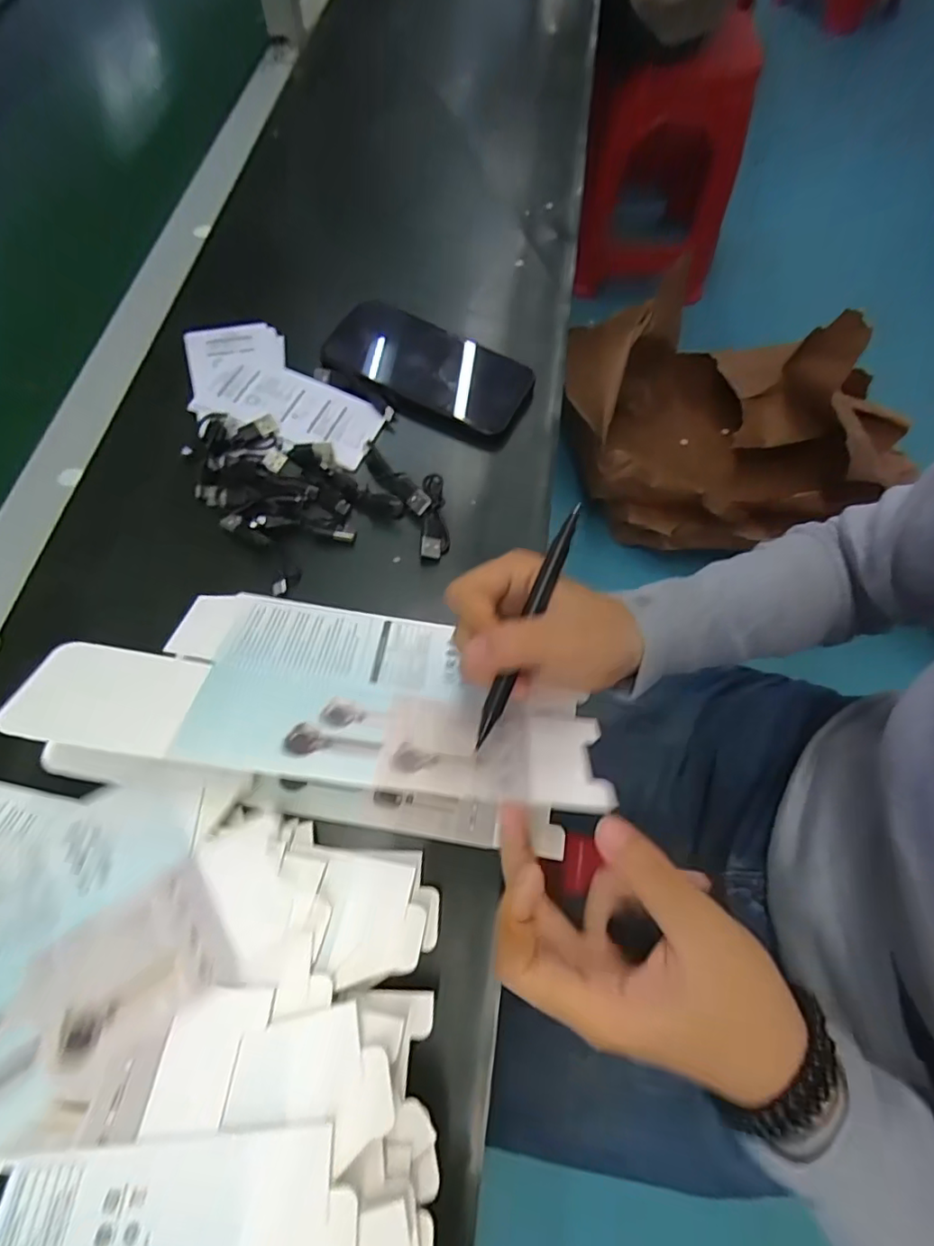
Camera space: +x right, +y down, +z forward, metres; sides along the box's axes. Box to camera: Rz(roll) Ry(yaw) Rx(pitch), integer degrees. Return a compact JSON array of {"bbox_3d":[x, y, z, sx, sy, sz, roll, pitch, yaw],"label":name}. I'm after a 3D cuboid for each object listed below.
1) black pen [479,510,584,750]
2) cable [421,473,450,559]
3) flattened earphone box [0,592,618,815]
[{"bbox_3d":[0.029,-0.001,0.262,0.009,0.006,0.120,22,77,9],"label":"black pen"},{"bbox_3d":[-0.021,-0.070,0.370,0.017,0.012,0.062,-1,65,-1],"label":"cable"},{"bbox_3d":[-0.067,0.031,0.294,0.263,0.007,0.115,9,39,-3],"label":"flattened earphone box"}]

